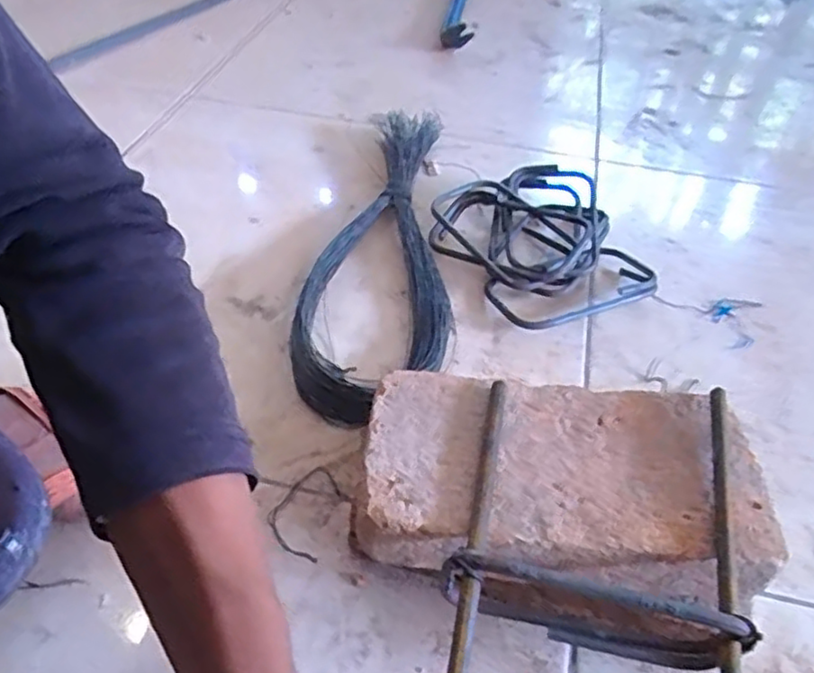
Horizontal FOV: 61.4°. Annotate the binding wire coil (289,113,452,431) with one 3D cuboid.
[{"bbox_3d":[-0.012,-0.095,0.627,0.121,0.030,0.432,8,44,4],"label":"binding wire coil"}]

